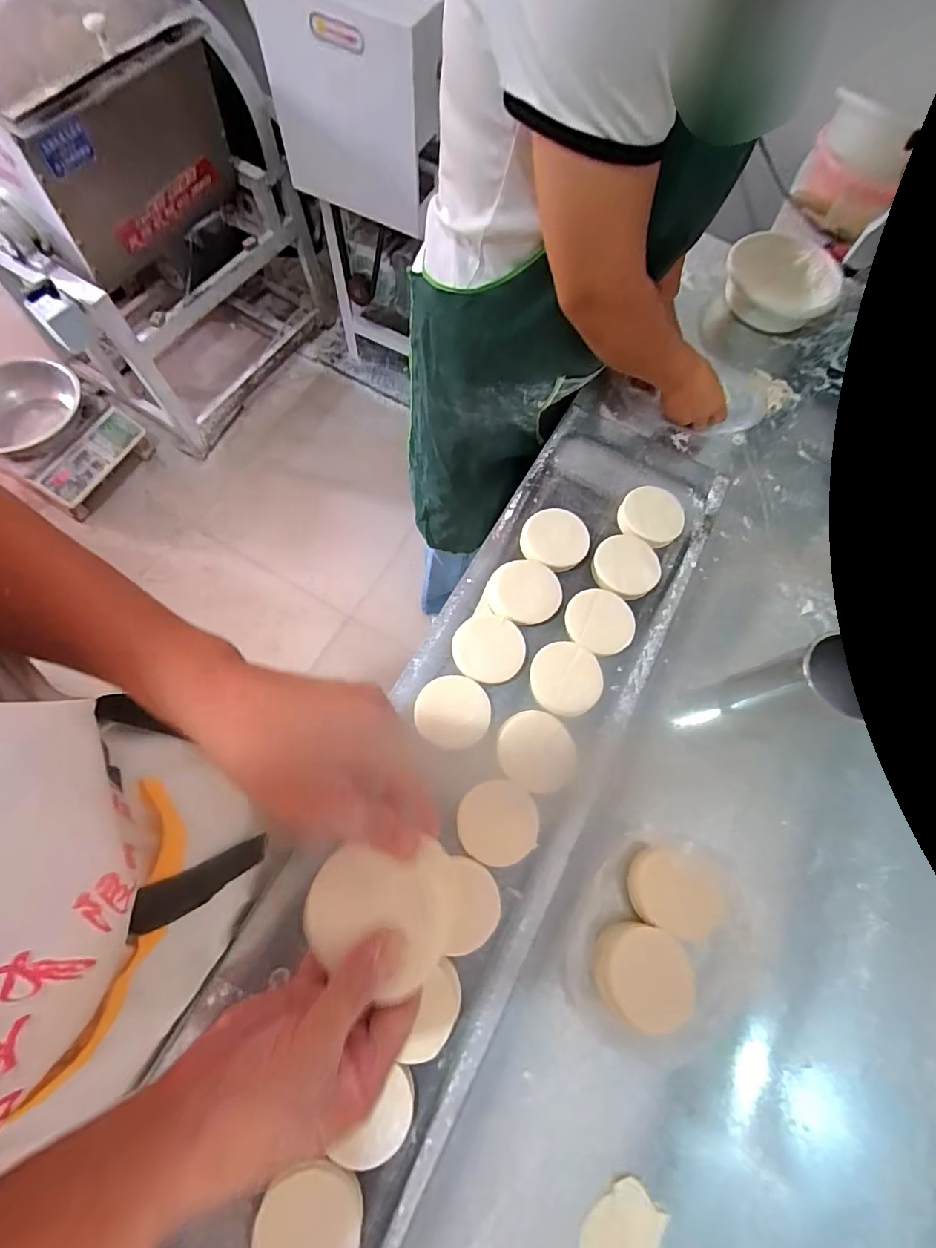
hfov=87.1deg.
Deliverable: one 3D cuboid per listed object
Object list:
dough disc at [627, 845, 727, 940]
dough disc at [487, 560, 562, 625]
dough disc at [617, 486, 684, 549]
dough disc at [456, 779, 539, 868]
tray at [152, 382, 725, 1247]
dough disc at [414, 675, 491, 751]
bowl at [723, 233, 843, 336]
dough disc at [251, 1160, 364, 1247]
[{"bbox_3d":[0.228,0.288,0.533,0.103,0.022,0.080,13,71,2],"label":"dough disc"},{"bbox_3d":[0.072,-0.042,0.626,0.093,0.013,0.084,0,71,-2],"label":"dough disc"},{"bbox_3d":[0.252,-0.148,0.682,0.085,0.024,0.087,1,71,-2],"label":"dough disc"},{"bbox_3d":[0.033,0.217,0.537,0.084,0.008,0.083,1,71,-2],"label":"dough disc"},{"bbox_3d":[0.019,0.154,0.577,0.275,0.051,1.152,27,72,7],"label":"tray"},{"bbox_3d":[-0.018,0.102,0.570,0.084,0.015,0.079,1,71,-2],"label":"dough disc"},{"bbox_3d":[0.540,-0.591,0.853,0.166,0.056,0.166,1,71,-3],"label":"bowl"},{"bbox_3d":[-0.137,0.529,0.430,0.093,0.020,0.083,-21,73,-9],"label":"dough disc"}]

